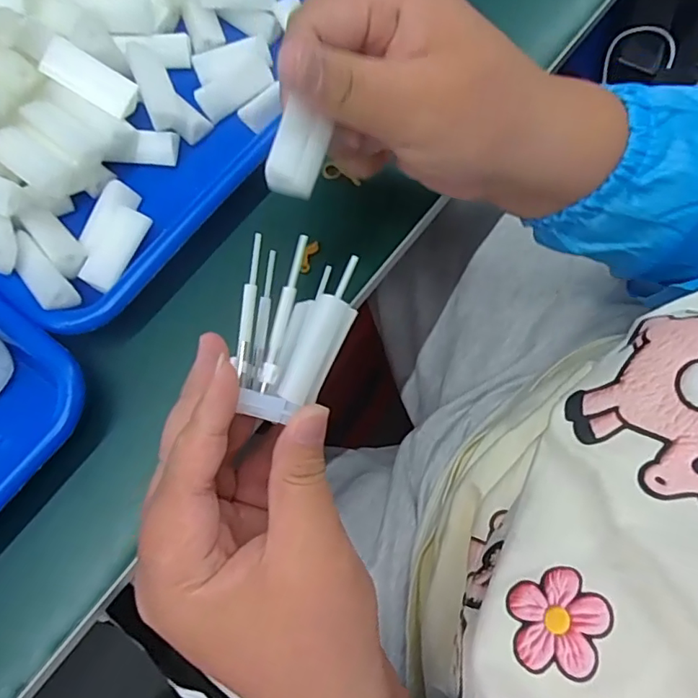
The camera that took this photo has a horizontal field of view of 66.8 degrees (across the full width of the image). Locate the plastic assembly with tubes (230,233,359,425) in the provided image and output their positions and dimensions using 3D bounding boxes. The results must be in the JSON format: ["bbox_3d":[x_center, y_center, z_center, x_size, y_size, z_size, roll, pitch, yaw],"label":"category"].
[{"bbox_3d":[-0.022,-0.006,0.221,0.045,0.030,0.072,4,75,0],"label":"plastic assembly with tubes"}]

